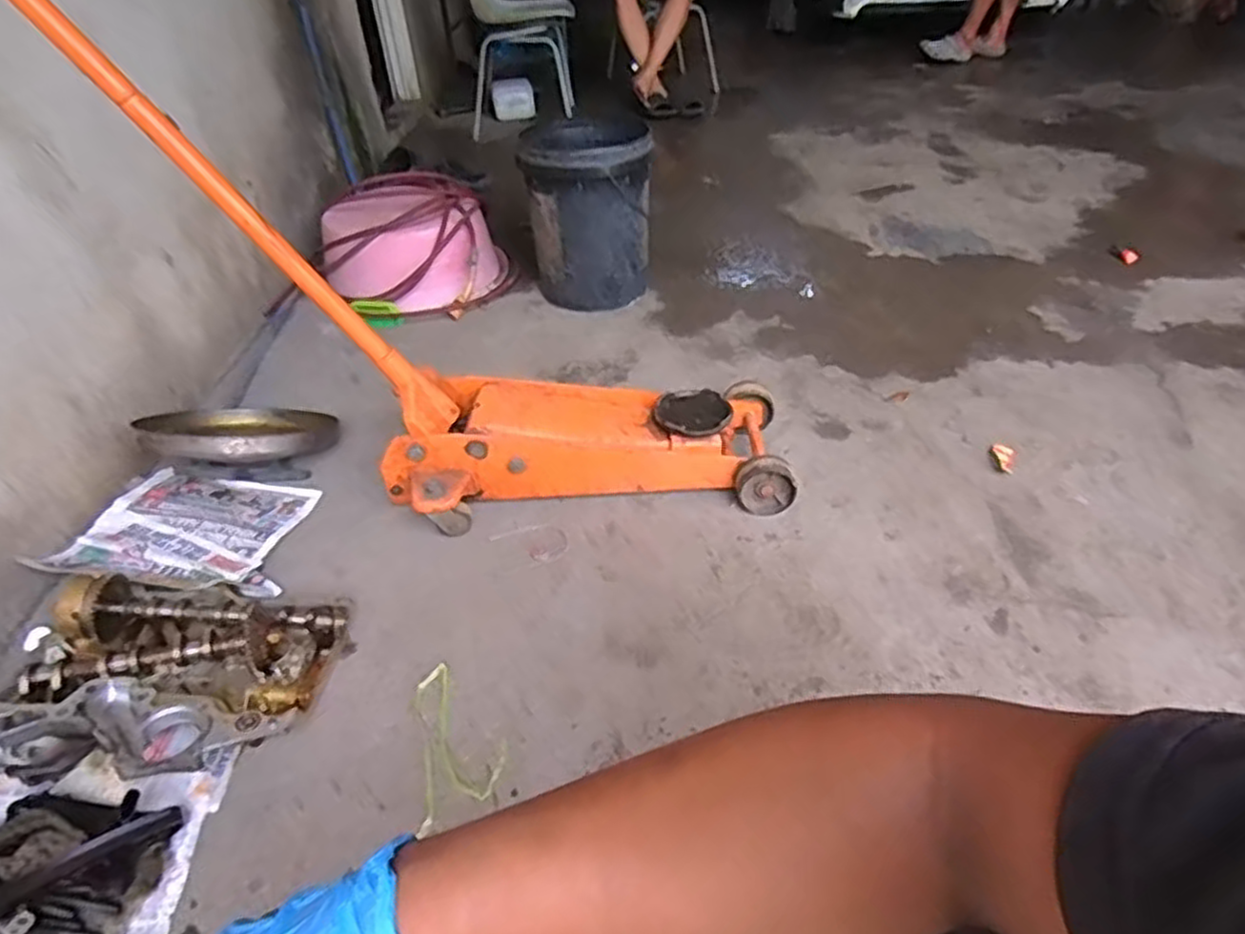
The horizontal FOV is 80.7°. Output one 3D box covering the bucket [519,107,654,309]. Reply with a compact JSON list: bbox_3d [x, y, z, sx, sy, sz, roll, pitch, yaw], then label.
[{"bbox_3d":[-0.085,-0.633,1.802,0.286,0.383,0.382,-6,39,-3],"label":"bucket"}]

